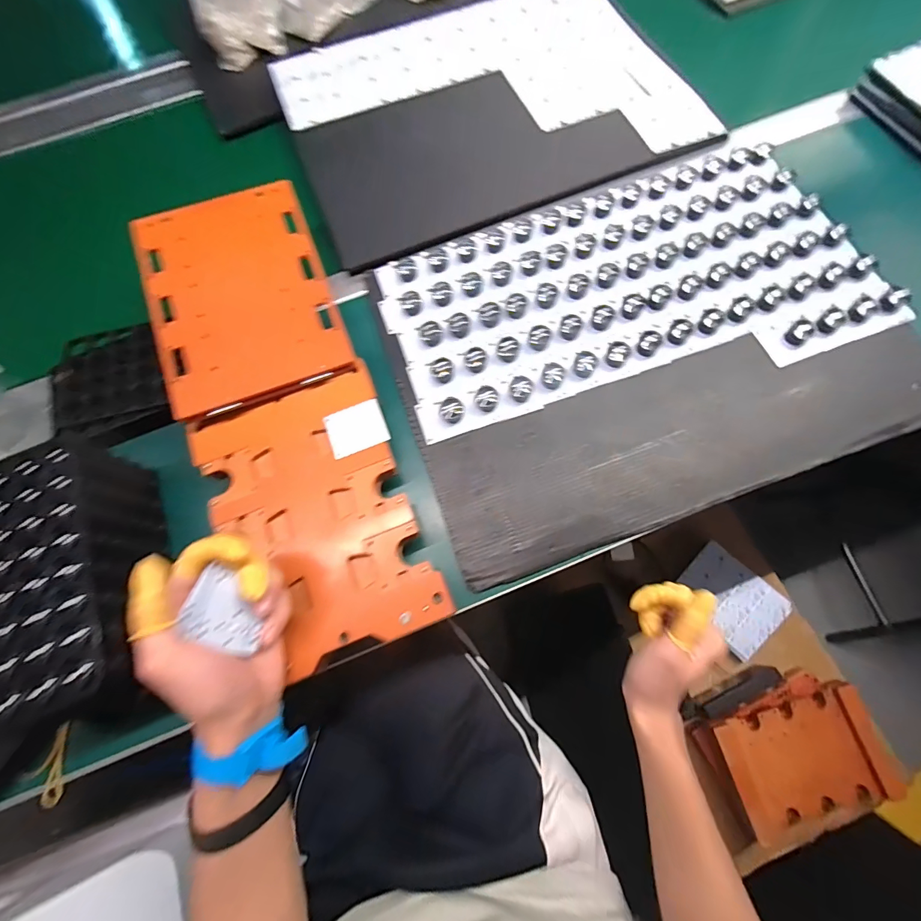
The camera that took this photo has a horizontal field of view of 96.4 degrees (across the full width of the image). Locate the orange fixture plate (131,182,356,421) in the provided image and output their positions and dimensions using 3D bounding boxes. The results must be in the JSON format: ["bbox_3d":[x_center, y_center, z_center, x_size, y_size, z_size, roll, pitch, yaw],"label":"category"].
[{"bbox_3d":[-0.214,-0.166,0.399,0.161,0.010,0.231,-20,76,-10],"label":"orange fixture plate"}]

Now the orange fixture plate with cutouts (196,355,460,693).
[{"bbox_3d":[-0.123,0.047,0.359,0.156,0.029,0.231,-21,71,-5],"label":"orange fixture plate with cutouts"}]

